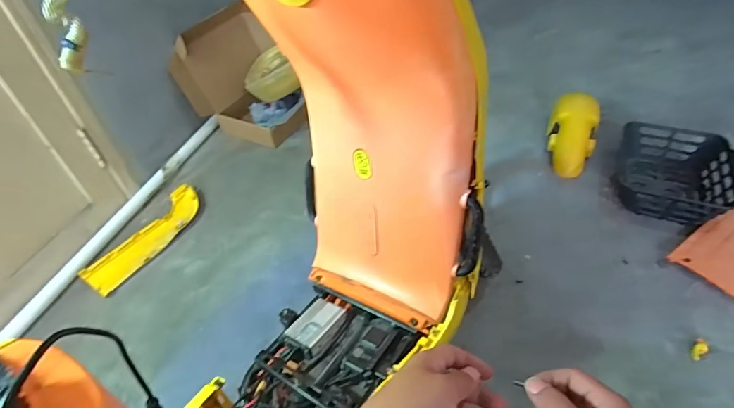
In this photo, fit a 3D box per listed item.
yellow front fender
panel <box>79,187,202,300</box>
[{"bbox_3d":[0.645,-0.218,1.302,0.136,0.073,0.286,10,71,16],"label":"yellow front fender"},{"bbox_3d":[-0.622,0.090,1.196,0.114,0.038,0.388,19,50,23],"label":"panel"}]

